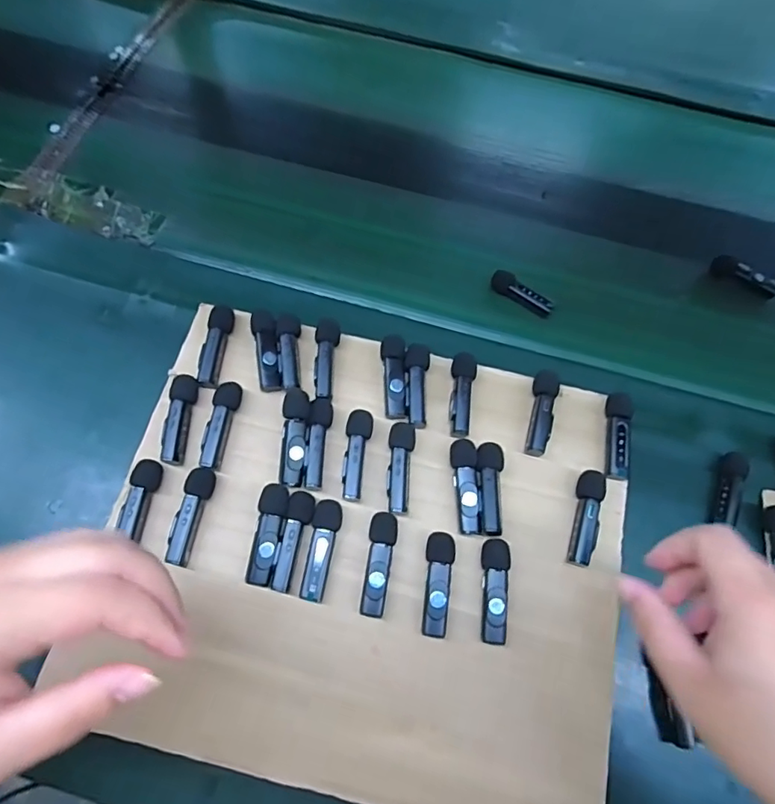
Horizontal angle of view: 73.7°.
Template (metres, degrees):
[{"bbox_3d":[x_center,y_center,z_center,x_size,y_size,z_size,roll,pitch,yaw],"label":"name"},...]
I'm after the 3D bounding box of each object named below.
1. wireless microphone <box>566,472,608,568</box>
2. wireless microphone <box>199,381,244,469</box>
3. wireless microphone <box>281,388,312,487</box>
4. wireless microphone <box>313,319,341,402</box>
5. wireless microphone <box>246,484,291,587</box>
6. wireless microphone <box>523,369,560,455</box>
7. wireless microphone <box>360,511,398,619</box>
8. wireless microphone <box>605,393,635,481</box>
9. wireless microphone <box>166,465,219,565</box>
[{"bbox_3d":[0.138,0.080,0.359,0.017,0.013,0.065,19,66,6],"label":"wireless microphone"},{"bbox_3d":[-0.122,0.016,0.374,0.015,0.012,0.065,11,66,2],"label":"wireless microphone"},{"bbox_3d":[-0.066,0.024,0.368,0.018,0.014,0.068,4,66,-1],"label":"wireless microphone"},{"bbox_3d":[-0.048,-0.034,0.397,0.018,0.011,0.066,7,66,1],"label":"wireless microphone"},{"bbox_3d":[-0.080,0.088,0.345,0.018,0.011,0.064,9,66,2],"label":"wireless microphone"},{"bbox_3d":[0.115,0.008,0.387,0.018,0.013,0.065,15,66,4],"label":"wireless microphone"},{"bbox_3d":[-0.006,0.107,0.343,0.018,0.011,0.066,10,66,2],"label":"wireless microphone"},{"bbox_3d":[0.170,0.025,0.379,0.016,0.014,0.065,10,66,2],"label":"wireless microphone"},{"bbox_3d":[-0.134,0.077,0.351,0.016,0.014,0.064,11,66,2],"label":"wireless microphone"}]

